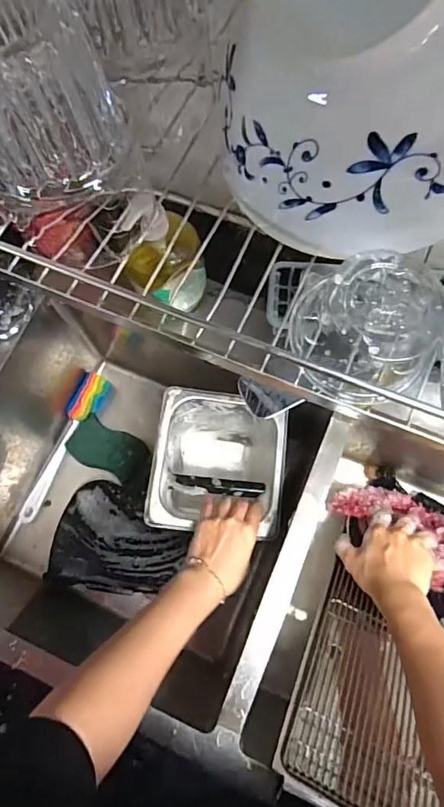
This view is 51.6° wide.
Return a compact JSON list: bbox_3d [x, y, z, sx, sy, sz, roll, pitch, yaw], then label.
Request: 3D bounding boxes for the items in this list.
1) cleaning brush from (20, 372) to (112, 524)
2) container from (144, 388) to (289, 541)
[{"bbox_3d":[-0.253,0.064,0.719,0.051,0.031,0.246,26,76,9],"label":"cleaning brush"},{"bbox_3d":[-0.001,0.092,0.643,0.161,0.159,0.172,7,74,4],"label":"container"}]

